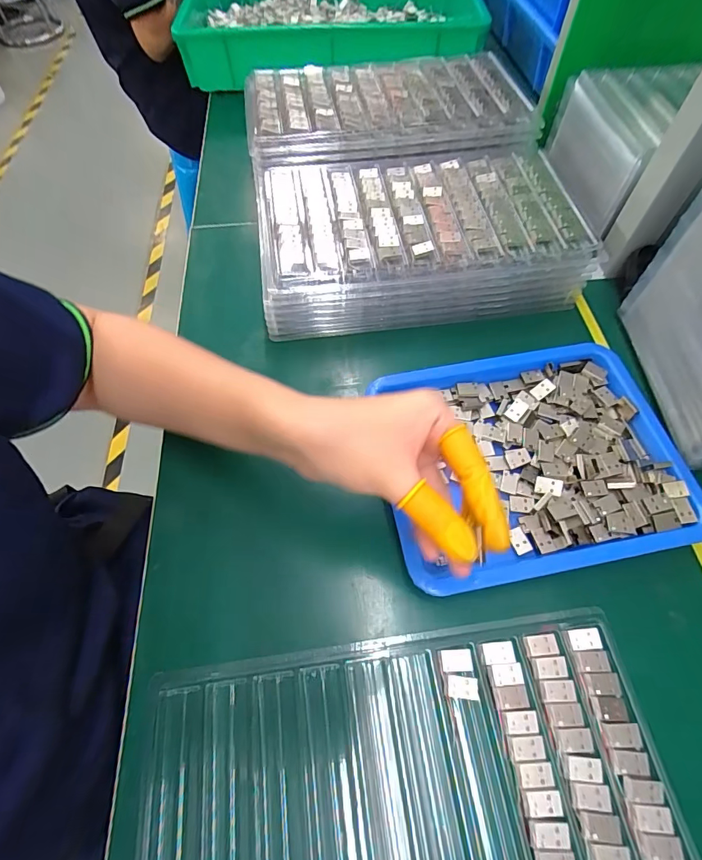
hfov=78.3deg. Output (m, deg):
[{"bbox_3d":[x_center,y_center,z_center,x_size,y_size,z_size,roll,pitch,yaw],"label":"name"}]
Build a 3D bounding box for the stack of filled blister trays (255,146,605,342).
[{"bbox_3d":[0.061,-0.192,0.421,0.288,0.068,0.174,-8,62,0],"label":"stack of filled blister trays"}]

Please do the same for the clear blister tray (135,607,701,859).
[{"bbox_3d":[0.029,0.205,0.237,0.290,0.011,0.160,-8,62,-1],"label":"clear blister tray"}]

